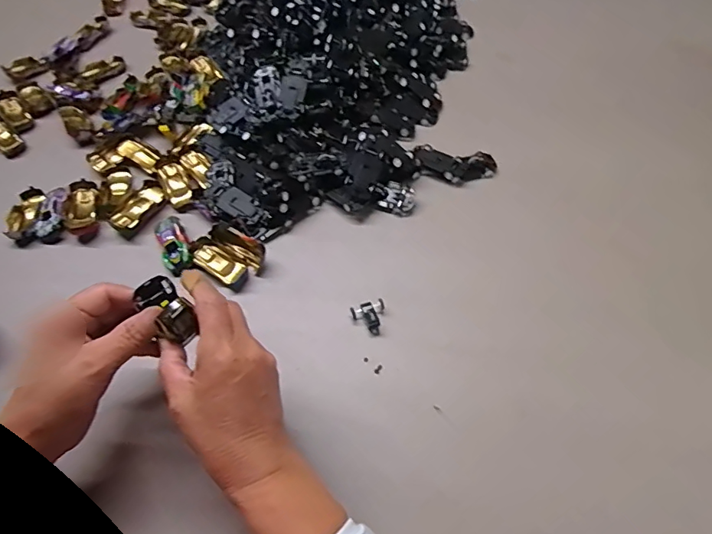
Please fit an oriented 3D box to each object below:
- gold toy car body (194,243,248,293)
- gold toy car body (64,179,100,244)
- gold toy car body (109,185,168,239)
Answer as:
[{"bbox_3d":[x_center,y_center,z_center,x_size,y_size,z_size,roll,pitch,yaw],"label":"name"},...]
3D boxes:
[{"bbox_3d":[-0.133,-0.001,0.500,0.061,0.013,0.029,31,64,19],"label":"gold toy car body"},{"bbox_3d":[-0.292,-0.060,0.538,0.030,0.023,0.067,-13,59,-6],"label":"gold toy car body"},{"bbox_3d":[-0.231,-0.061,0.538,0.030,0.016,0.063,35,65,21],"label":"gold toy car body"}]

